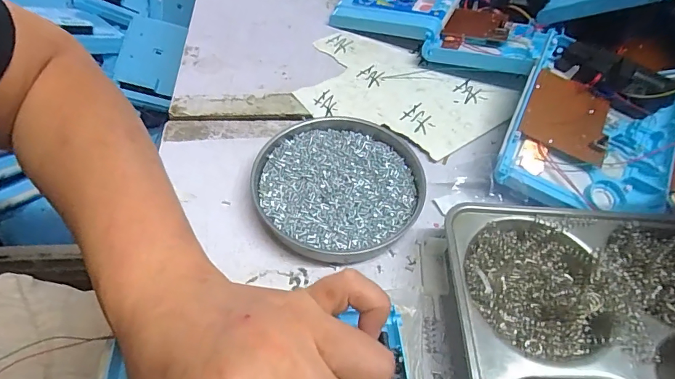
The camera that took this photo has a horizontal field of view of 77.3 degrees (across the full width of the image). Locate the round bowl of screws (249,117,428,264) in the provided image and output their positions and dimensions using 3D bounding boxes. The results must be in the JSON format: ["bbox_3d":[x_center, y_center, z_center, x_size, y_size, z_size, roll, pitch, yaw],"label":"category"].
[{"bbox_3d":[0.003,-0.006,0.352,0.139,0.019,0.132,0,53,0],"label":"round bowl of screws"}]

